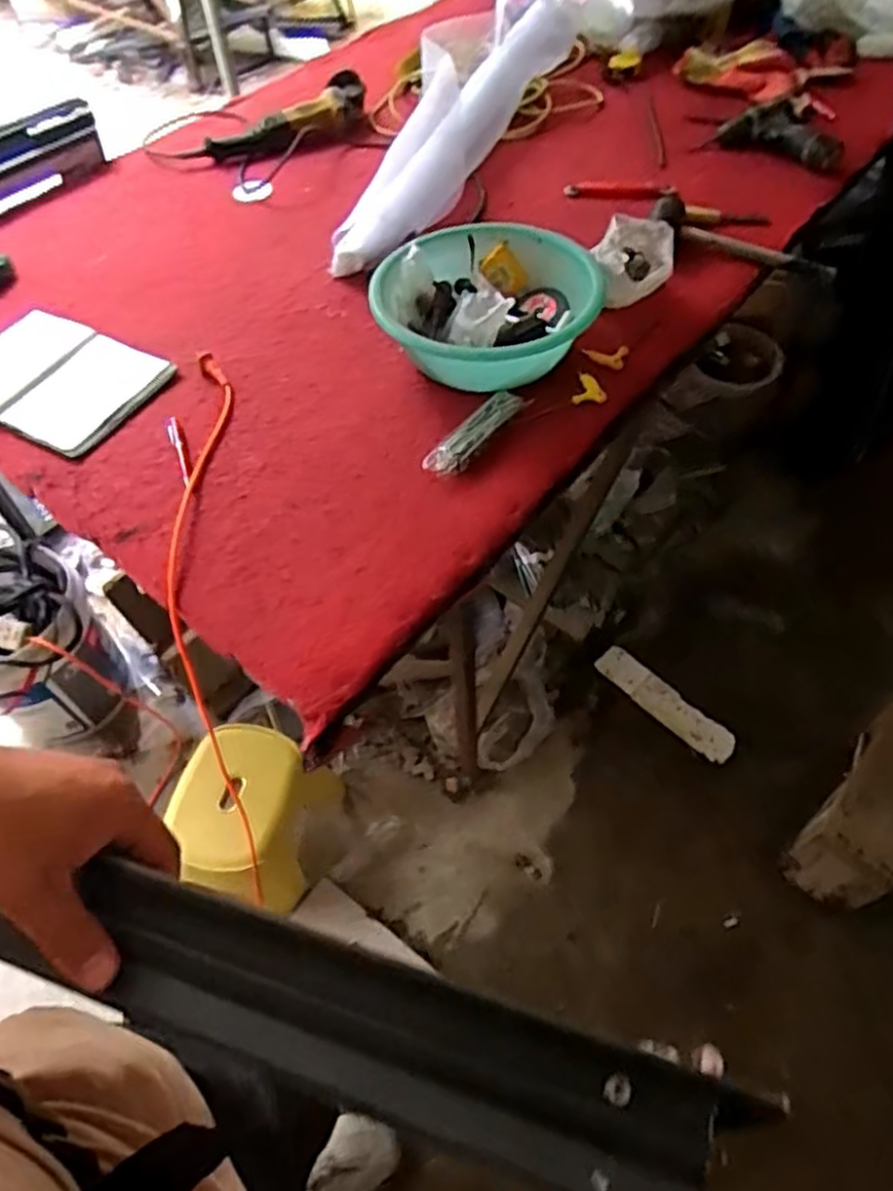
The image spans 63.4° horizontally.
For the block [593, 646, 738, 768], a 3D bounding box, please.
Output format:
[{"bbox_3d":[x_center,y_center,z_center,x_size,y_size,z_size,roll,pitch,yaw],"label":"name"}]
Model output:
[{"bbox_3d":[0.493,0.242,1.633,0.338,0.018,0.087,39,64,17],"label":"block"}]

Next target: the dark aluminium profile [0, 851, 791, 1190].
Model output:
[{"bbox_3d":[-0.122,0.186,0.359,0.501,0.041,0.063,9,56,15],"label":"dark aluminium profile"}]

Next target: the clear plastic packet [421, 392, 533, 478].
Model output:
[{"bbox_3d":[0.040,-0.215,0.953,0.046,0.016,0.180,31,62,22],"label":"clear plastic packet"}]

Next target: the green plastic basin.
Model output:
[{"bbox_3d":[0.071,-0.412,1.042,0.315,0.099,0.303,-2,55,2],"label":"green plastic basin"}]

